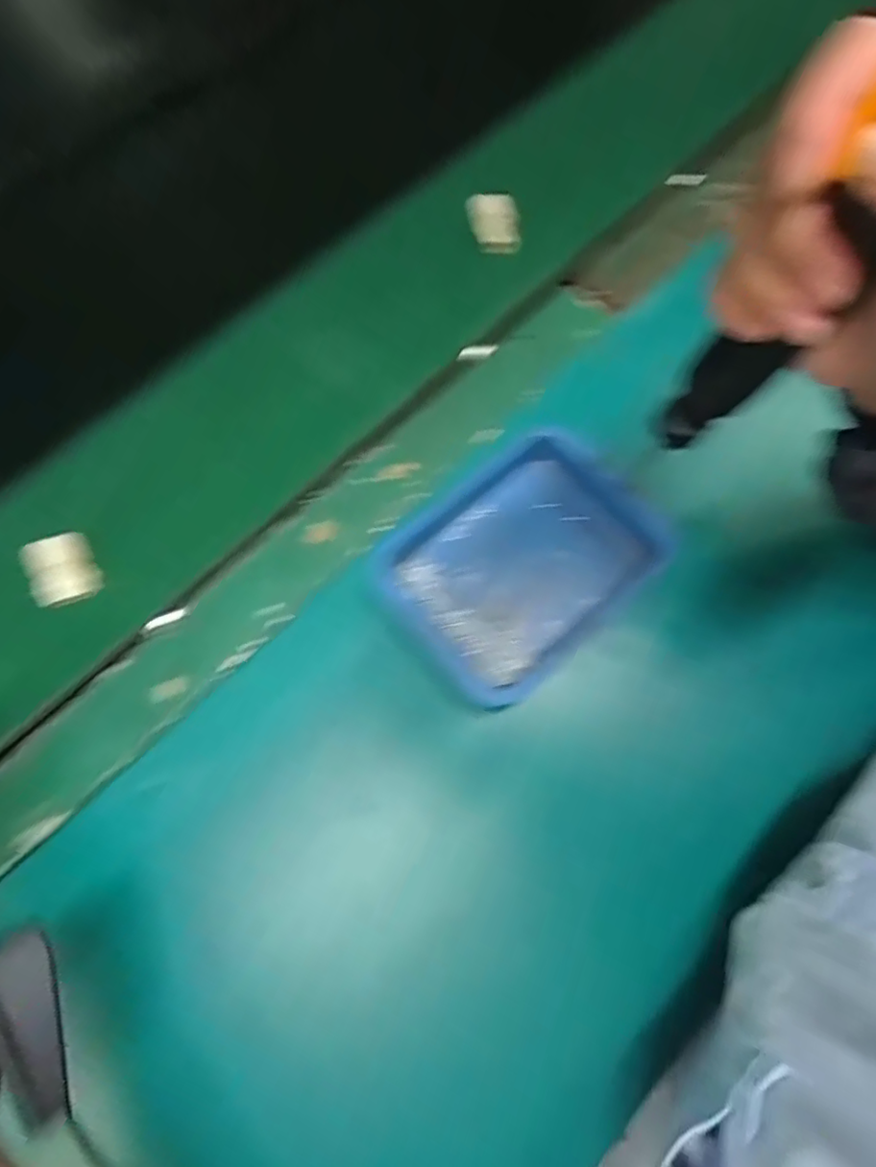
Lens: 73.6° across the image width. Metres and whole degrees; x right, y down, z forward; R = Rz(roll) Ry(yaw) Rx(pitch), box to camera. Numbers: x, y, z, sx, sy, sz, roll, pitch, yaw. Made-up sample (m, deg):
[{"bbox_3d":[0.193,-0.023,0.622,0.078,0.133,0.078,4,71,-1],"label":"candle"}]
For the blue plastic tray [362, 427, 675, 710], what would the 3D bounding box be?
[{"bbox_3d":[0.050,-0.017,0.361,0.159,0.023,0.125,-40,76,-12],"label":"blue plastic tray"}]

